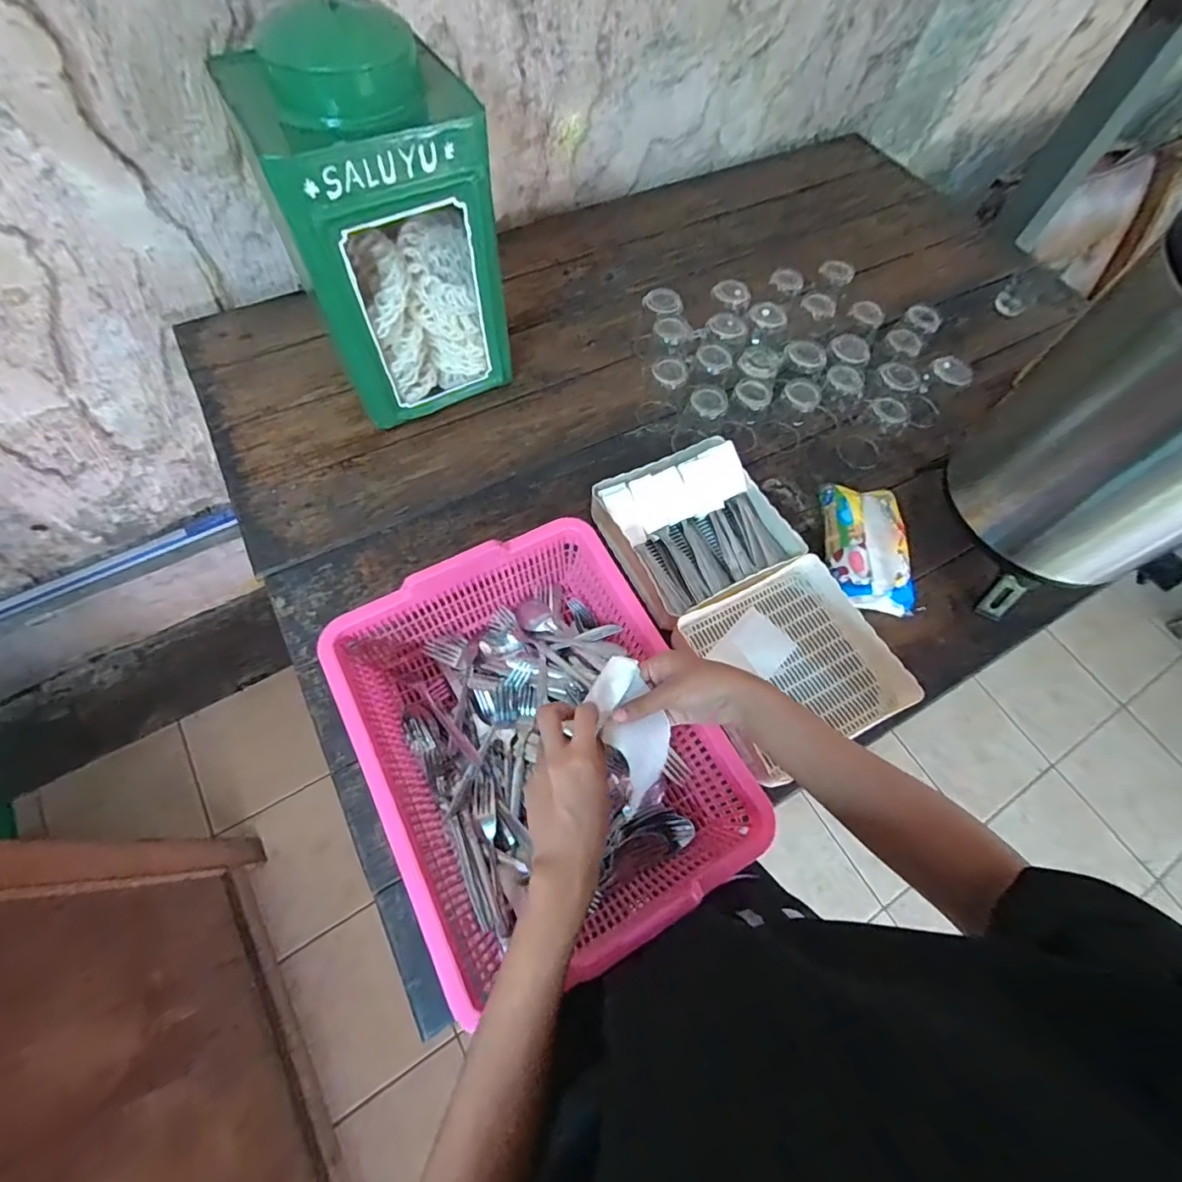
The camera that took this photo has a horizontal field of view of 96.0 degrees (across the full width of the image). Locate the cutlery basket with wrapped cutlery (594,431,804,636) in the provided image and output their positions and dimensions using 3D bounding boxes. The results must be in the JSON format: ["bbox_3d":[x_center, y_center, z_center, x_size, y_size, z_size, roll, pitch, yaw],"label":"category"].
[{"bbox_3d":[0.138,-0.088,0.721,0.214,0.073,0.207,-26,69,-14],"label":"cutlery basket with wrapped cutlery"}]

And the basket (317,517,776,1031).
[{"bbox_3d":[-0.057,0.146,0.551,0.309,0.104,0.390,-26,69,-15],"label":"basket"}]

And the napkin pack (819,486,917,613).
[{"bbox_3d":[0.379,-0.065,0.729,0.111,0.056,0.189,5,65,-1],"label":"napkin pack"}]

